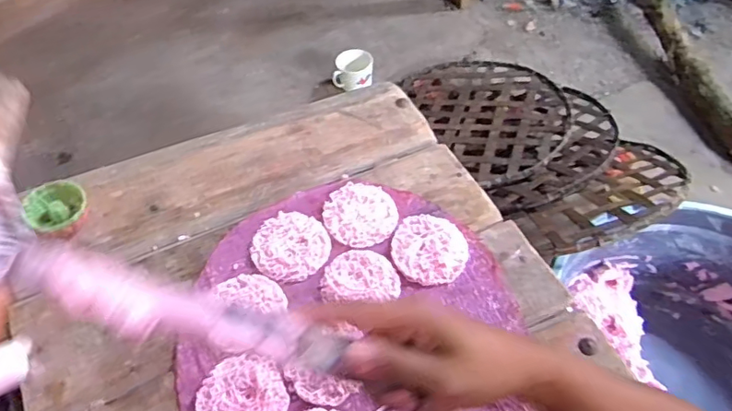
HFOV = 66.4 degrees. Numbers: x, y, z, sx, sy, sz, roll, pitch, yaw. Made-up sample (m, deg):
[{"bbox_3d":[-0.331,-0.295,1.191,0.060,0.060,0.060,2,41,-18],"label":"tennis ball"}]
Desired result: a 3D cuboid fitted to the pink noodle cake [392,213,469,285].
[{"bbox_3d":[0.068,0.047,0.596,0.079,0.012,0.078,-1,54,1],"label":"pink noodle cake"}]

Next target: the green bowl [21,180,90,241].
[{"bbox_3d":[-0.326,0.009,0.598,0.060,0.034,0.066,-1,54,1],"label":"green bowl"}]

